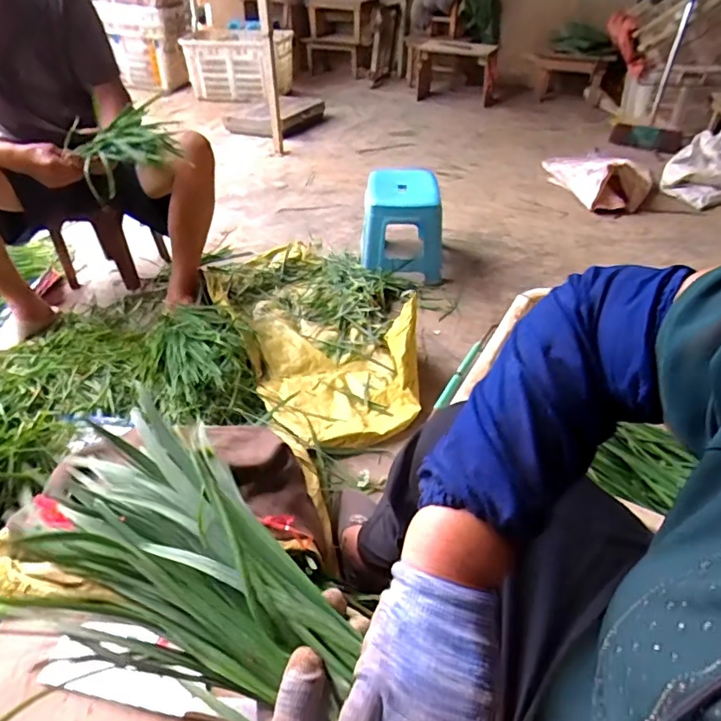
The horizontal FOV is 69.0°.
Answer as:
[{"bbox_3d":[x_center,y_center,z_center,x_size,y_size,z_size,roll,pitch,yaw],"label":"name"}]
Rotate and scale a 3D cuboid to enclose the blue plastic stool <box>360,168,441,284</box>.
[{"bbox_3d":[0.135,-0.425,1.689,0.259,0.273,0.303,0,40,-1],"label":"blue plastic stool"}]

